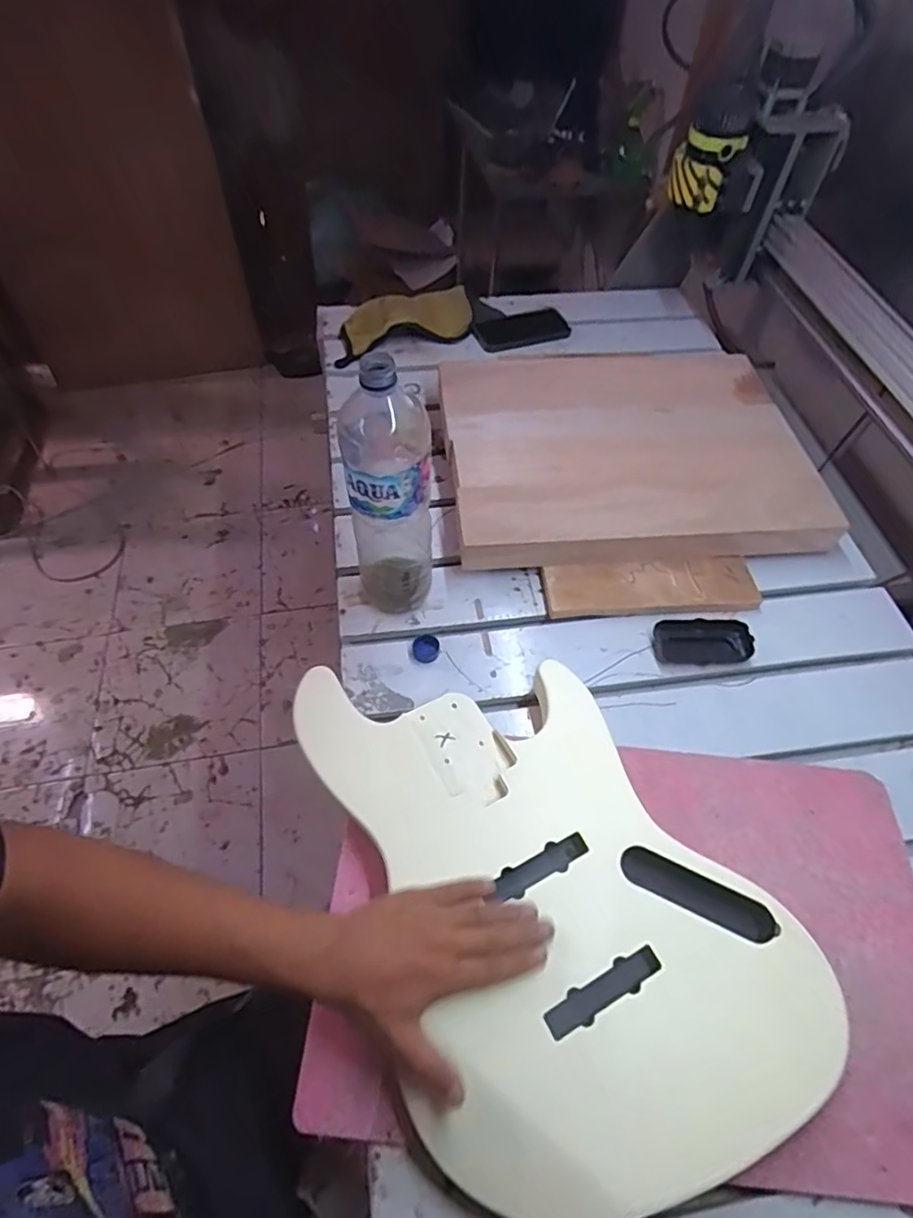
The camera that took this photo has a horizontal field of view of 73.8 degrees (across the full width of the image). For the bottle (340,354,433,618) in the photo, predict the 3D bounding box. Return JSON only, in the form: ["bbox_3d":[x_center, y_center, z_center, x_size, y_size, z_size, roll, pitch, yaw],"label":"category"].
[{"bbox_3d":[-0.071,-0.109,0.639,0.086,0.311,0.085,-10,57,-9],"label":"bottle"}]

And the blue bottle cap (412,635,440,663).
[{"bbox_3d":[-0.035,0.046,0.713,0.032,0.007,0.035,1,56,-1],"label":"blue bottle cap"}]

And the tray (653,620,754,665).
[{"bbox_3d":[0.290,0.038,0.722,0.110,0.021,0.051,0,56,-2],"label":"tray"}]

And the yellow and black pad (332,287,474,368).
[{"bbox_3d":[-0.097,-0.498,1.064,0.266,0.047,0.126,-19,58,-14],"label":"yellow and black pad"}]

